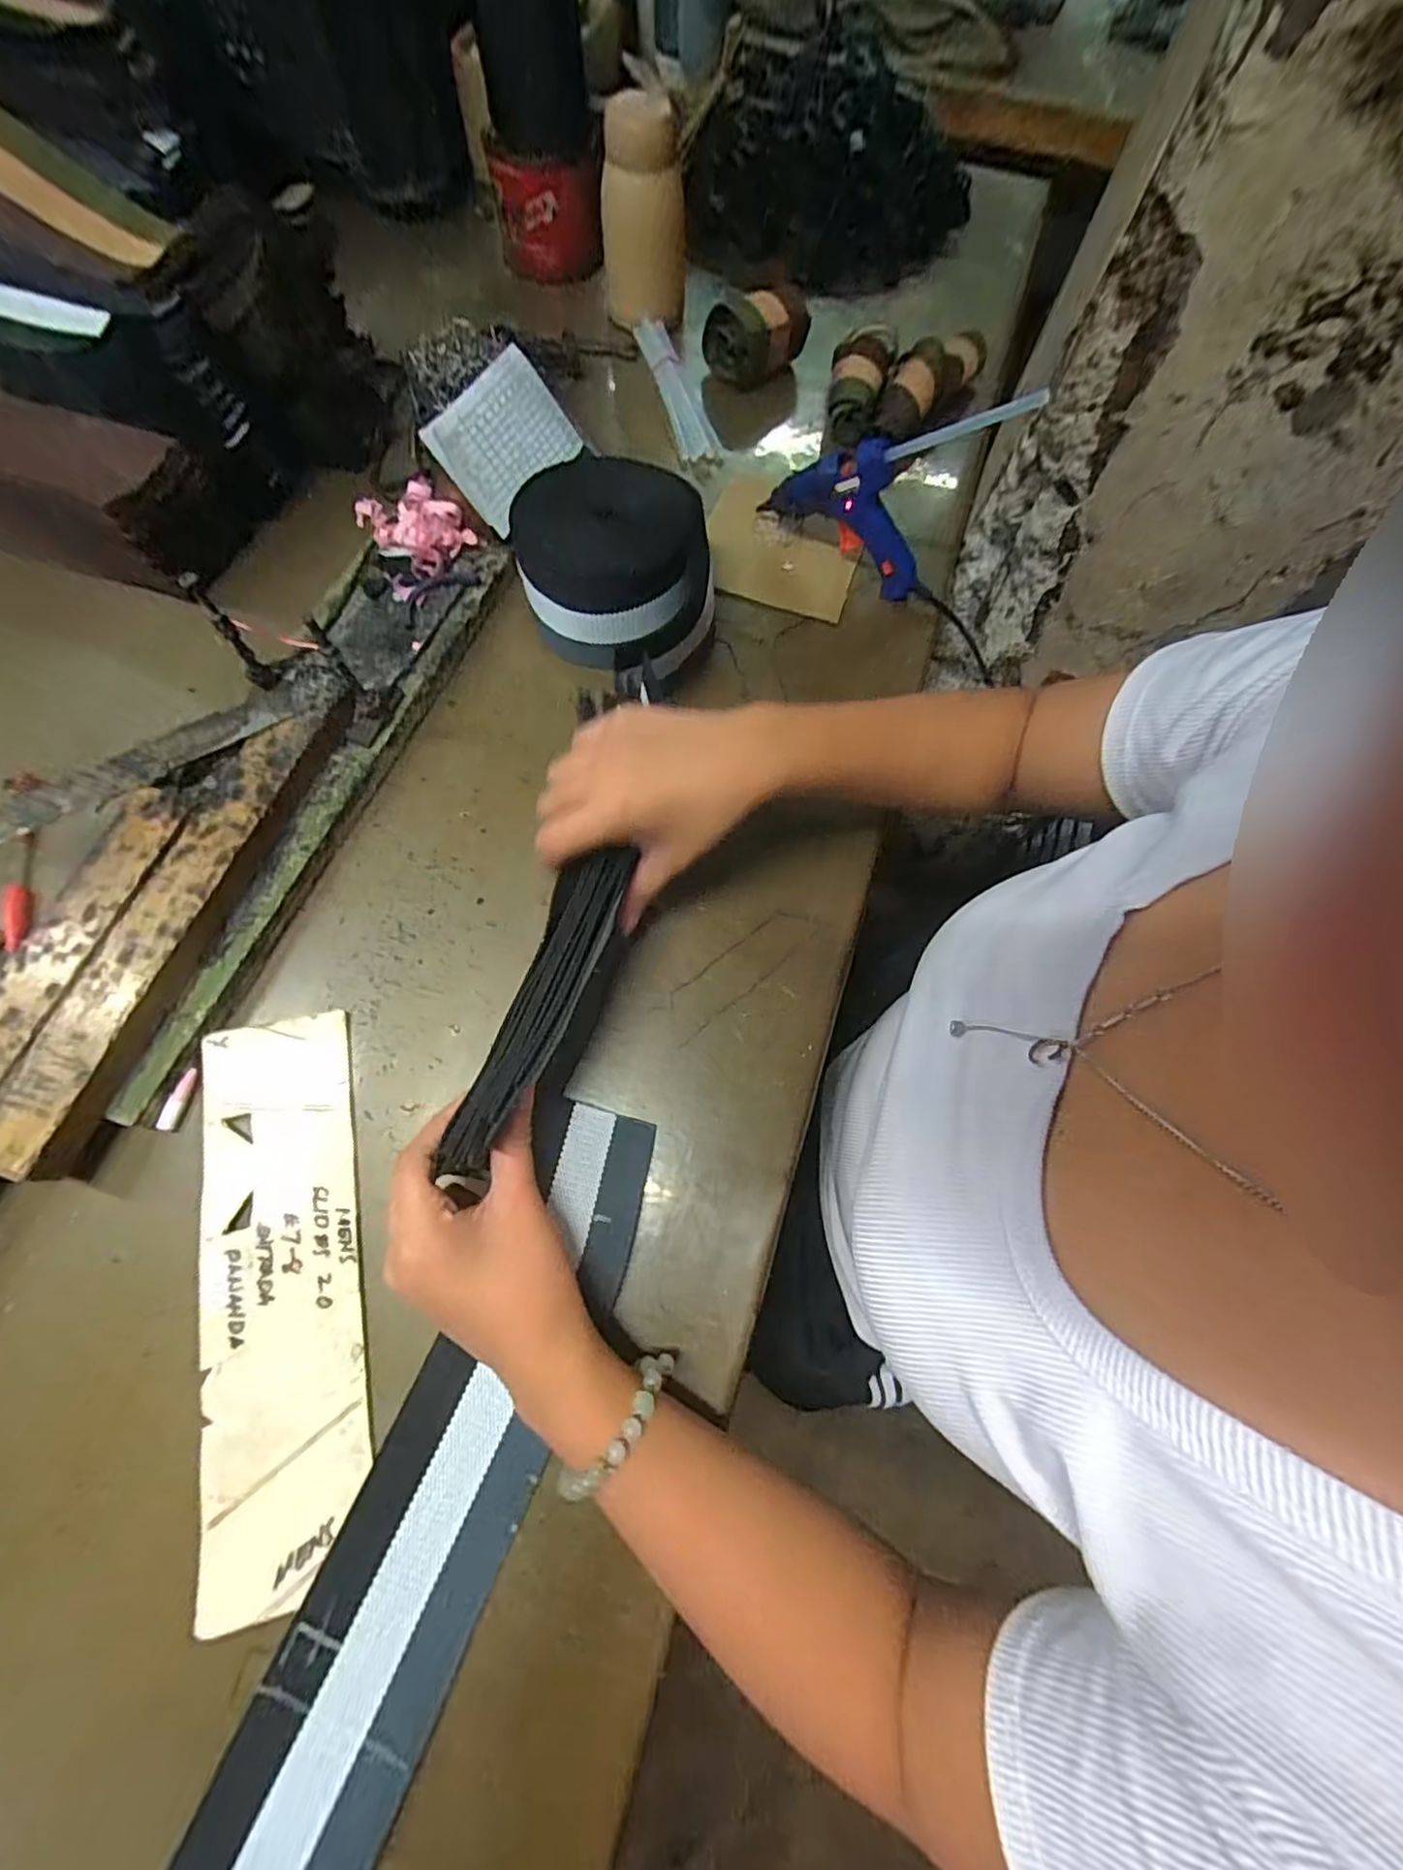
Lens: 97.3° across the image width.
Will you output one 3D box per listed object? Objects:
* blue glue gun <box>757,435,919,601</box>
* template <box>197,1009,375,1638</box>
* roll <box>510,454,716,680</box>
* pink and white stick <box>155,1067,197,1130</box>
[{"bbox_3d":[0.110,-0.324,0.474,0.137,0.099,0.022,33,71,9],"label":"blue glue gun"},{"bbox_3d":[-0.216,0.176,0.322,0.075,0.006,0.267,-10,71,-9],"label":"template"},{"bbox_3d":[-0.053,-0.260,0.449,0.132,0.077,0.160,-37,75,-15],"label":"roll"},{"bbox_3d":[-0.294,0.092,0.347,0.007,0.006,0.034,10,69,1],"label":"pink and white stick"}]

